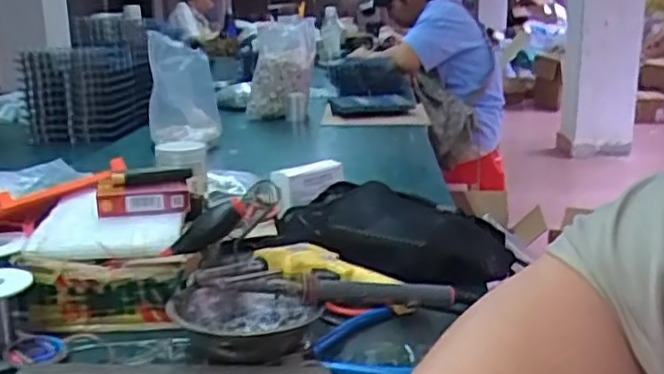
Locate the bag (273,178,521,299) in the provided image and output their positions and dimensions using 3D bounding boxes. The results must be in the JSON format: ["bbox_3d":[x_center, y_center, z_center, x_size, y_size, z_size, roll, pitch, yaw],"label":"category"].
[{"bbox_3d":[0.048,0.049,0.769,0.277,0.074,0.160,13,20,40],"label":"bag"}]

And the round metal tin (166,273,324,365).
[{"bbox_3d":[-0.072,0.107,0.581,0.117,0.047,0.116,-7,17,-23],"label":"round metal tin"}]

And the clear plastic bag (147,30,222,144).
[{"bbox_3d":[-0.295,-0.181,1.391,0.140,0.216,0.108,-4,16,-12],"label":"clear plastic bag"}]

